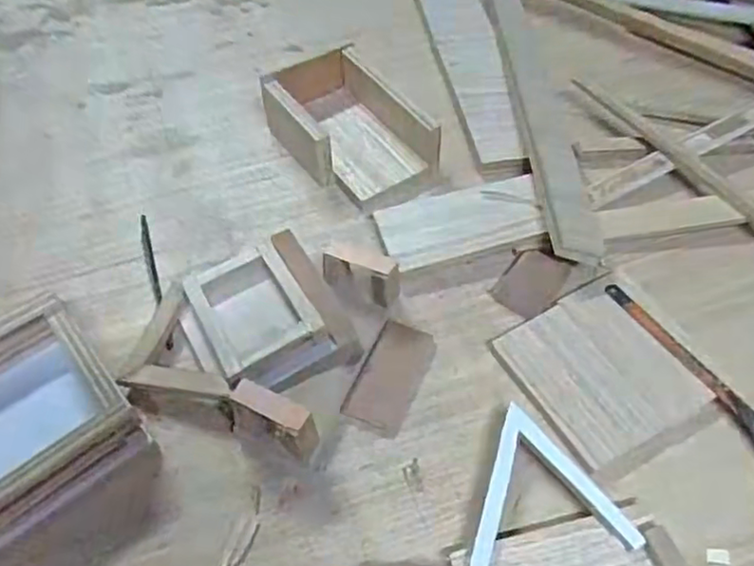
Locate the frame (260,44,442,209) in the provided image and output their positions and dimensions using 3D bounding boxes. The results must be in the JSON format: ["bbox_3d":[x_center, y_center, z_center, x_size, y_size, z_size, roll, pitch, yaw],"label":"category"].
[{"bbox_3d":[-0.026,-0.155,0.635,0.113,0.051,0.174,-30,58,-19],"label":"frame"}]

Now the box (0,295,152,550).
[{"bbox_3d":[-0.254,0.099,0.452,0.143,0.059,0.142,-37,60,-23],"label":"box"}]

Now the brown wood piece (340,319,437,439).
[{"bbox_3d":[0.012,0.074,0.511,0.047,0.004,0.089,28,67,0],"label":"brown wood piece"}]

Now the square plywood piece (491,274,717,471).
[{"bbox_3d":[0.172,0.067,0.501,0.115,0.010,0.125,-24,57,-17],"label":"square plywood piece"}]

